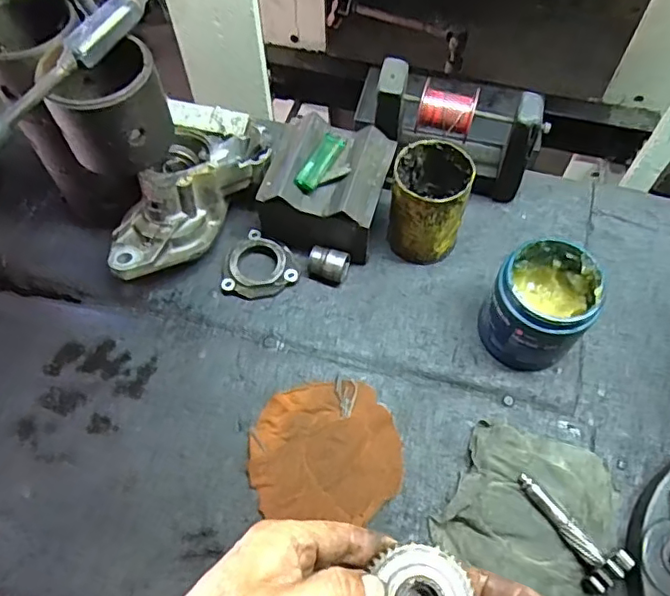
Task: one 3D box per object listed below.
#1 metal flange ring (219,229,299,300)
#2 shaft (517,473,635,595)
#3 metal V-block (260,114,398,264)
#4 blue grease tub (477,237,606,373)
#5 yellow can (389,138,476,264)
[{"bbox_3d":[-0.079,-0.030,0.606,0.070,0.027,0.074,-2,60,3],"label":"metal flange ring"},{"bbox_3d":[0.192,0.190,0.466,0.035,0.033,0.103,-36,64,-16],"label":"shaft"},{"bbox_3d":[-0.008,-0.111,0.608,0.120,0.095,0.123,14,63,9],"label":"metal V-block"},{"bbox_3d":[0.194,0.009,0.534,0.085,0.094,0.093,-2,60,3],"label":"blue grease tub"},{"bbox_3d":[0.098,-0.097,0.588,0.071,0.116,0.084,9,61,8],"label":"yellow can"}]

